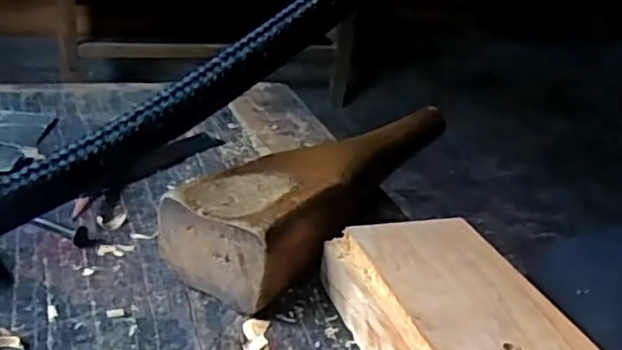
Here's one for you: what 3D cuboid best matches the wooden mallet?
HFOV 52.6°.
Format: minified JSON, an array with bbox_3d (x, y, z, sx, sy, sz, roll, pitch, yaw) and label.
[{"bbox_3d":[0.021,-0.002,0.396,0.067,0.047,0.267,20,29,24],"label":"wooden mallet"}]

